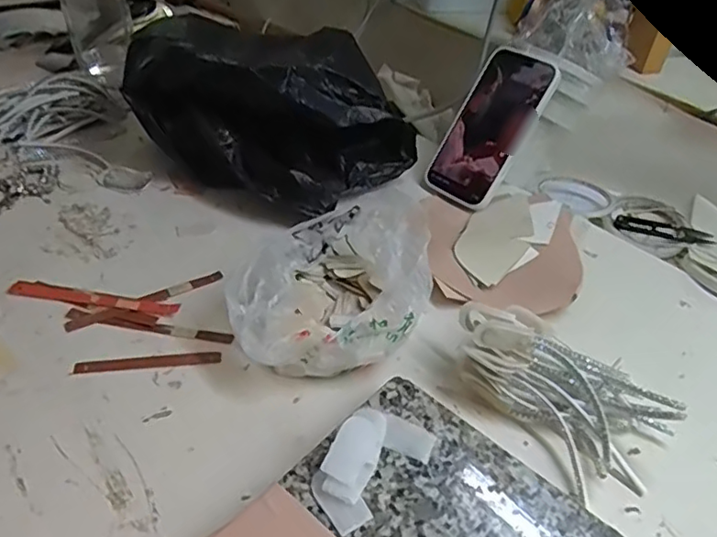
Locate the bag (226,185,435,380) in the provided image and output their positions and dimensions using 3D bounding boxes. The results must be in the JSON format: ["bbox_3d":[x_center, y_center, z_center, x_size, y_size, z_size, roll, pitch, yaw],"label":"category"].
[{"bbox_3d":[-0.022,0.010,0.503,0.165,0.069,0.150,-8,43,-14],"label":"bag"}]

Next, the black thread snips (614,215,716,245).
[{"bbox_3d":[0.328,-0.041,0.650,0.102,0.011,0.024,13,43,9],"label":"black thread snips"}]

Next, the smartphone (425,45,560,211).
[{"bbox_3d":[0.140,-0.151,0.643,0.085,0.170,0.016,34,10,34],"label":"smartphone"}]

